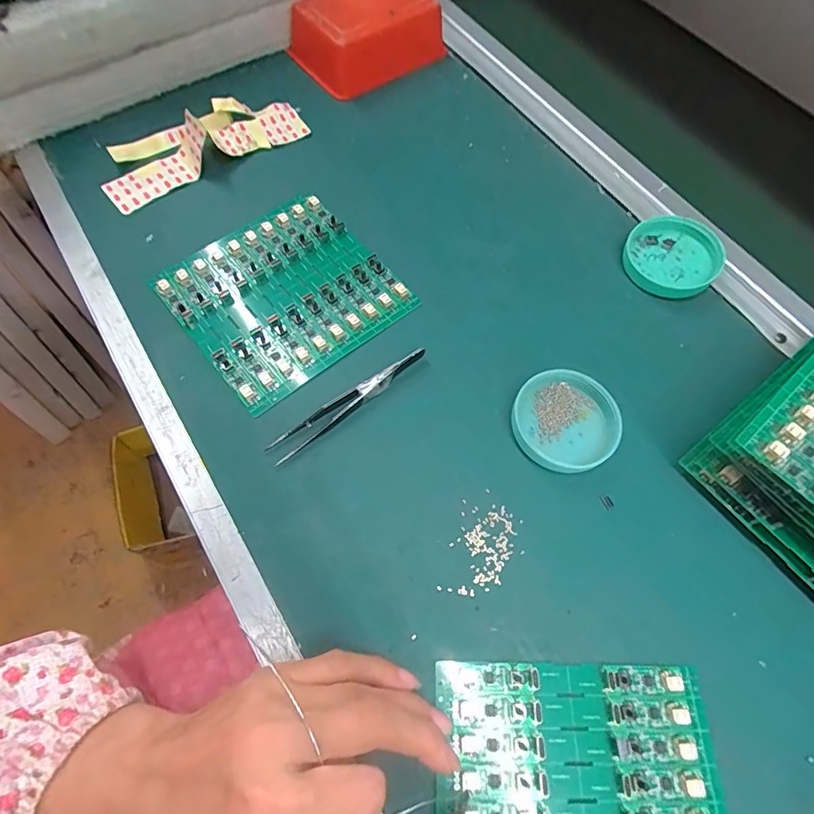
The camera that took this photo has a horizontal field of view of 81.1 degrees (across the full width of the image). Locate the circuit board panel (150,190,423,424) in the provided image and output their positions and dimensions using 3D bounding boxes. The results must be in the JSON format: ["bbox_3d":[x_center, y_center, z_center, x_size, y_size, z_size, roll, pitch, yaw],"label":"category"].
[{"bbox_3d":[-0.086,-0.082,0.335,0.137,0.008,0.133,-38,71,-17],"label":"circuit board panel"}]

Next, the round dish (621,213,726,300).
[{"bbox_3d":[0.197,-0.112,0.356,0.065,0.013,0.064,3,74,10],"label":"round dish"}]

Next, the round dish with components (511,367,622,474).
[{"bbox_3d":[0.099,0.008,0.298,0.062,0.015,0.062,1,65,-1],"label":"round dish with components"}]

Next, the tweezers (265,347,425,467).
[{"bbox_3d":[-0.036,-0.005,0.300,0.115,0.011,0.014,-37,71,-17],"label":"tweezers"}]

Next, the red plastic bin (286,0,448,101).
[{"bbox_3d":[-0.040,-0.349,0.440,0.134,0.048,0.092,-35,71,-16],"label":"red plastic bin"}]

